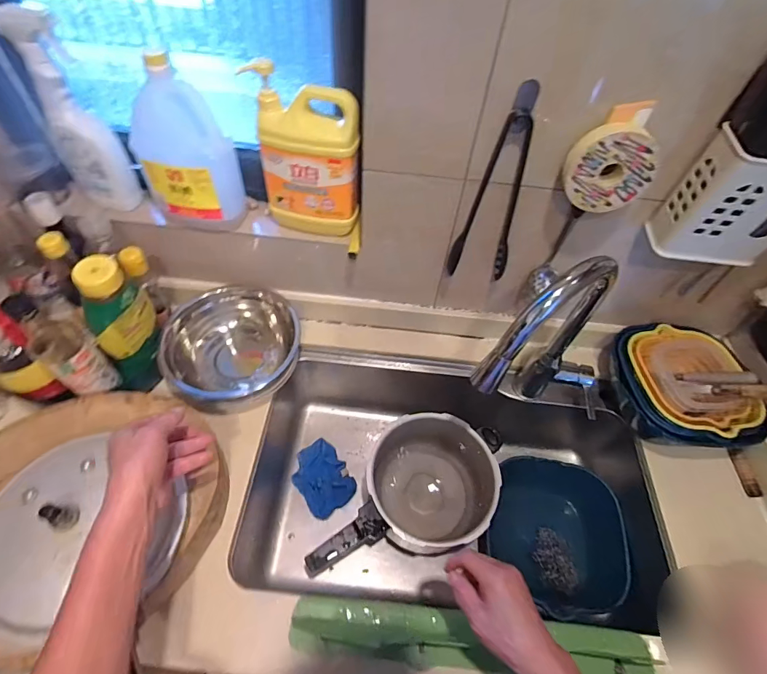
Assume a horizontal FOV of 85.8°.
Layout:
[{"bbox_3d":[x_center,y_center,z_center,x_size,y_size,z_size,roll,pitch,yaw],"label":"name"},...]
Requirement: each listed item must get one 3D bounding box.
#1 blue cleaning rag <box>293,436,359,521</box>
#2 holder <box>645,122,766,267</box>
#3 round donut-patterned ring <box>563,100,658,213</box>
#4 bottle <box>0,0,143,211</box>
[{"bbox_3d":[-0.126,0.289,0.851,0.102,0.014,0.138,-29,62,-23],"label":"blue cleaning rag"},{"bbox_3d":[0.455,-0.167,0.525,0.140,0.157,0.087,0,54,-6],"label":"holder"},{"bbox_3d":[0.288,-0.222,0.519,0.101,0.120,0.037,9,54,1],"label":"round donut-patterned ring"},{"bbox_3d":[-0.455,-0.319,0.608,0.071,0.267,0.077,-36,65,-27],"label":"bottle"}]

